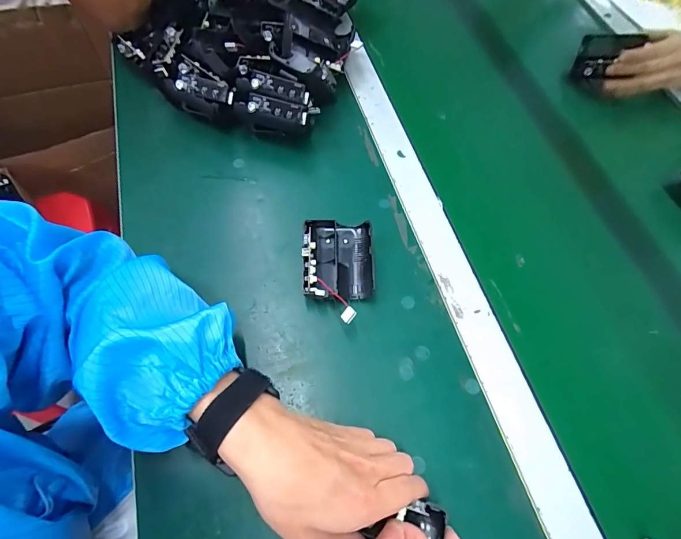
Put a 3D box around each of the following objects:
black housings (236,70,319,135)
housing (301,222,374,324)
[{"bbox_3d":[-0.077,-0.187,0.448,0.090,0.061,0.057,16,64,5],"label":"black housings"},{"bbox_3d":[-0.003,-0.001,0.375,0.066,0.035,0.097,0,63,-3],"label":"housing"}]

